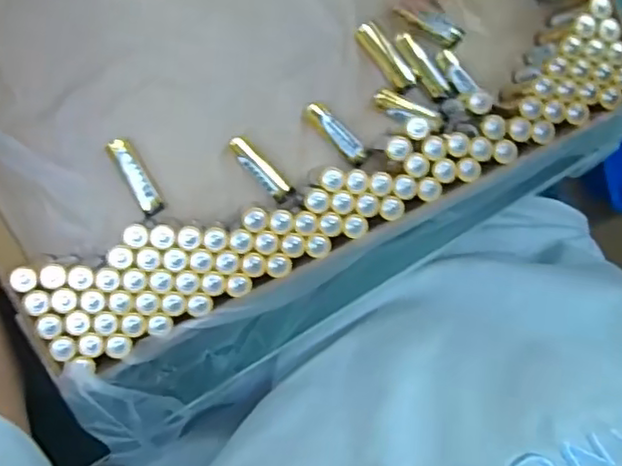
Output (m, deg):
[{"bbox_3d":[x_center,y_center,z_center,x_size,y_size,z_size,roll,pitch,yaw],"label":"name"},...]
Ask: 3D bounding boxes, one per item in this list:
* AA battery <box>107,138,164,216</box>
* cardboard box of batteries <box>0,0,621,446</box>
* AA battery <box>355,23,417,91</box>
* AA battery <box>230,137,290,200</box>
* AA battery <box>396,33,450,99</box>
[{"bbox_3d":[-0.104,-0.034,0.376,0.013,0.013,0.049,-29,99,-6],"label":"AA battery"},{"bbox_3d":[-0.015,-0.101,0.365,0.384,0.060,0.316,-28,99,-4],"label":"cardboard box of batteries"},{"bbox_3d":[0.045,-0.107,0.385,0.013,0.015,0.048,-36,99,-3],"label":"AA battery"},{"bbox_3d":[-0.031,-0.038,0.381,0.011,0.011,0.047,-43,113,-2],"label":"AA battery"},{"bbox_3d":[0.068,-0.102,0.387,0.014,0.014,0.050,-38,100,-4],"label":"AA battery"}]

